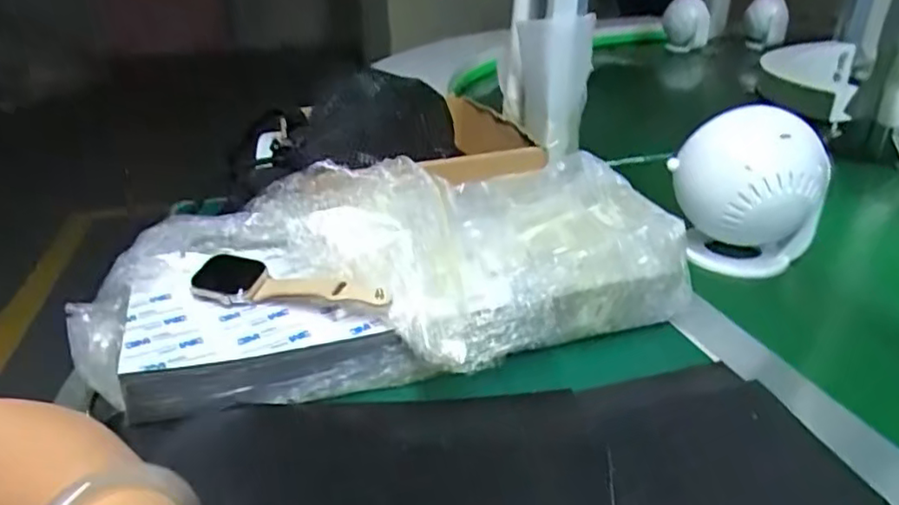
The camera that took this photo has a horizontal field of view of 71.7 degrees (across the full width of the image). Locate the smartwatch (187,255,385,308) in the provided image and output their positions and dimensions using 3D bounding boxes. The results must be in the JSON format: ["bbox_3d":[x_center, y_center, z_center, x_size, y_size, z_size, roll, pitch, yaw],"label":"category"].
[{"bbox_3d":[-0.096,0.023,0.375,0.125,0.020,0.034,7,28,16],"label":"smartwatch"}]

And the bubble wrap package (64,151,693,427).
[{"bbox_3d":[-0.040,0.014,0.401,0.377,0.085,0.174,-7,27,-13],"label":"bubble wrap package"}]

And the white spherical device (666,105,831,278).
[{"bbox_3d":[0.235,-0.047,0.494,0.110,0.130,0.092,14,30,26],"label":"white spherical device"}]

